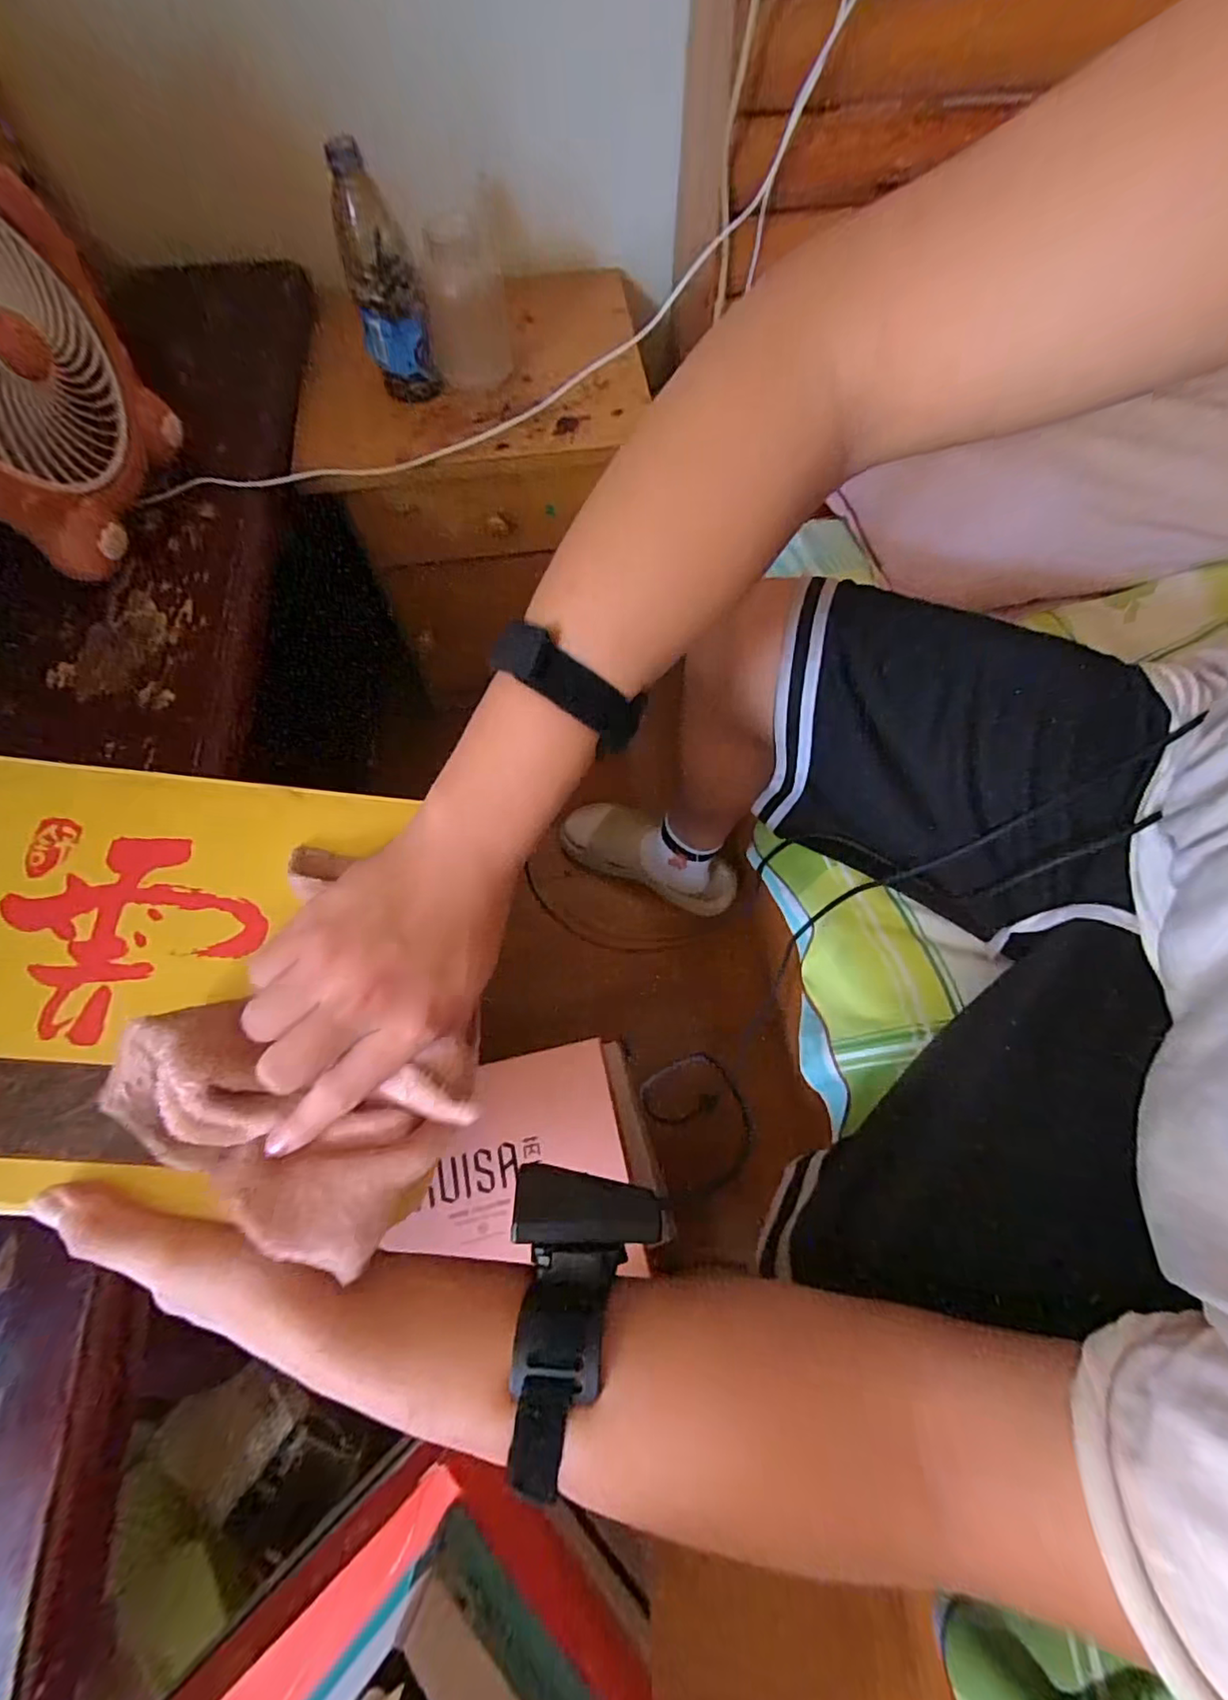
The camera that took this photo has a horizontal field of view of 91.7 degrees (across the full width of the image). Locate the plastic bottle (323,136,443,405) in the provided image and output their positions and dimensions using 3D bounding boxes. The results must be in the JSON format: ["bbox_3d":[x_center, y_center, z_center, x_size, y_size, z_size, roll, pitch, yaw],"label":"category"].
[{"bbox_3d":[-0.229,-0.566,0.603,0.068,0.195,0.062,-13,67,-5],"label":"plastic bottle"}]

